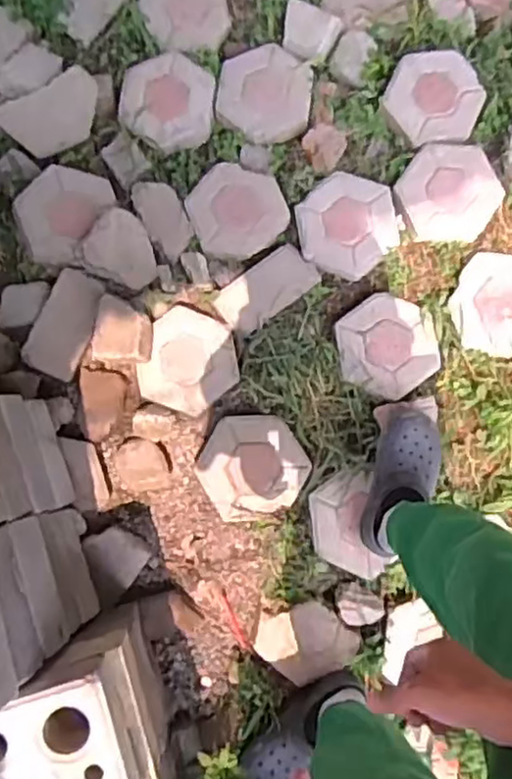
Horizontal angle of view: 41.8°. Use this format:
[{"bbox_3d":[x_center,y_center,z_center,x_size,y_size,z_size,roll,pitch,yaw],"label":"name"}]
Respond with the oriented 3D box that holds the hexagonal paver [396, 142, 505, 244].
[{"bbox_3d":[0.400,-0.406,1.376,0.203,0.035,0.217,36,87,5],"label":"hexagonal paver"}]

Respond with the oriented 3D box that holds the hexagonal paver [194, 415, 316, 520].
[{"bbox_3d":[-0.008,0.150,1.291,0.191,0.051,0.199,-32,84,-1],"label":"hexagonal paver"}]

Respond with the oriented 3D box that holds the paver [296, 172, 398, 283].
[{"bbox_3d":[0.192,-0.340,1.382,0.207,0.049,0.191,-37,84,-1],"label":"paver"}]

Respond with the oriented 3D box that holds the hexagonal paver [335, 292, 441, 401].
[{"bbox_3d":[0.256,-0.087,1.313,0.192,0.031,0.192,-38,84,-1],"label":"hexagonal paver"}]

